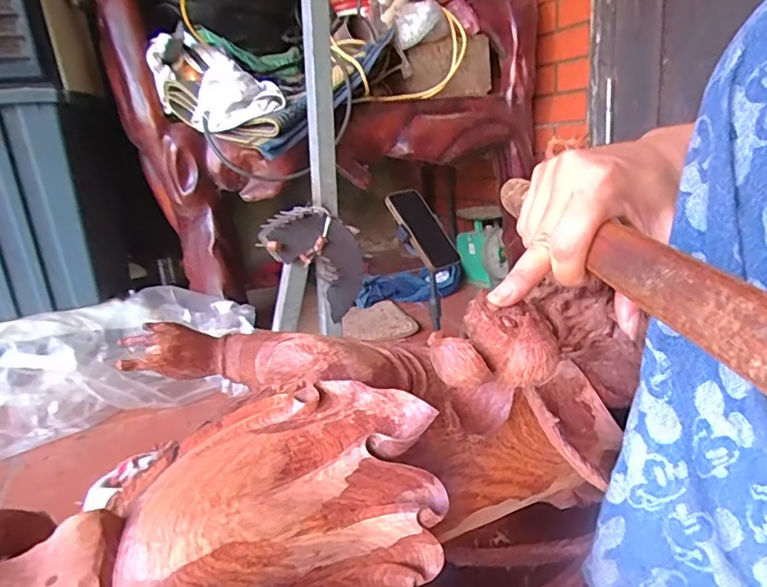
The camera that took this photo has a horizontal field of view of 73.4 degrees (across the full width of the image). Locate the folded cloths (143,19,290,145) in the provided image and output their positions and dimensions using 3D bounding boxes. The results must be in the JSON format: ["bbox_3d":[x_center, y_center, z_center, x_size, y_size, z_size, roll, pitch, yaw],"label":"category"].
[{"bbox_3d":[-0.287,-0.344,0.874,0.303,0.103,0.140,43,40,24],"label":"folded cloths"}]

